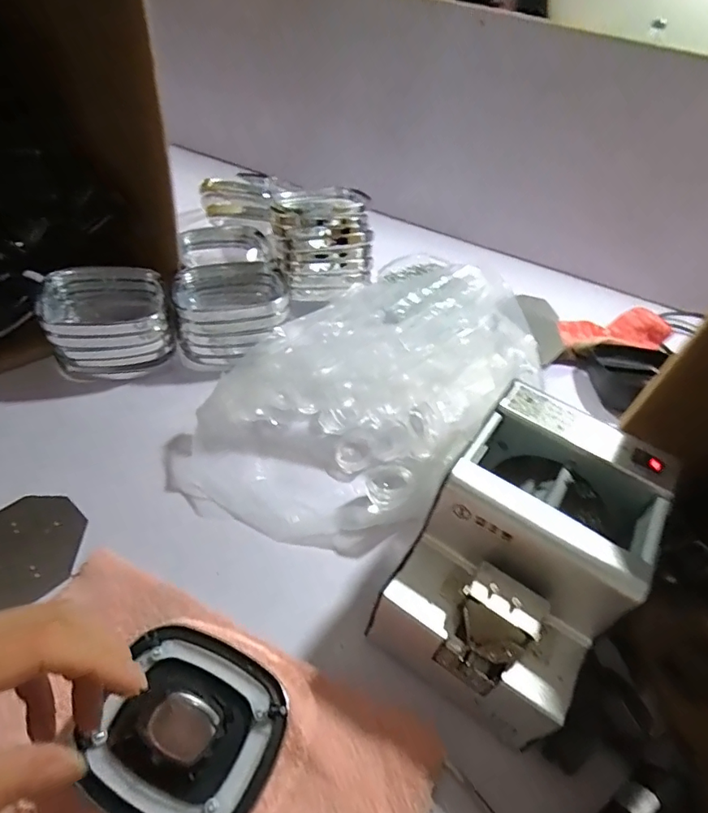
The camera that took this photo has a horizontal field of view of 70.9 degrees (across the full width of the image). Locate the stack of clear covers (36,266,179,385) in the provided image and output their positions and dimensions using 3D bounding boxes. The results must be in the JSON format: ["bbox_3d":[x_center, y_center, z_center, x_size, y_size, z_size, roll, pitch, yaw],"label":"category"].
[{"bbox_3d":[-0.252,-0.081,0.521,0.116,0.088,0.095,-12,49,-19],"label":"stack of clear covers"}]

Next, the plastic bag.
[{"bbox_3d":[0.012,-0.023,0.492,0.245,0.106,0.361,33,50,21],"label":"plastic bag"}]

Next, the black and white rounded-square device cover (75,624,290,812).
[{"bbox_3d":[-0.097,0.193,0.299,0.103,0.032,0.100,16,49,9],"label":"black and white rounded-square device cover"}]

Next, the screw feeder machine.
[{"bbox_3d":[0.114,0.104,0.352,0.125,0.140,0.174,31,49,20],"label":"screw feeder machine"}]

